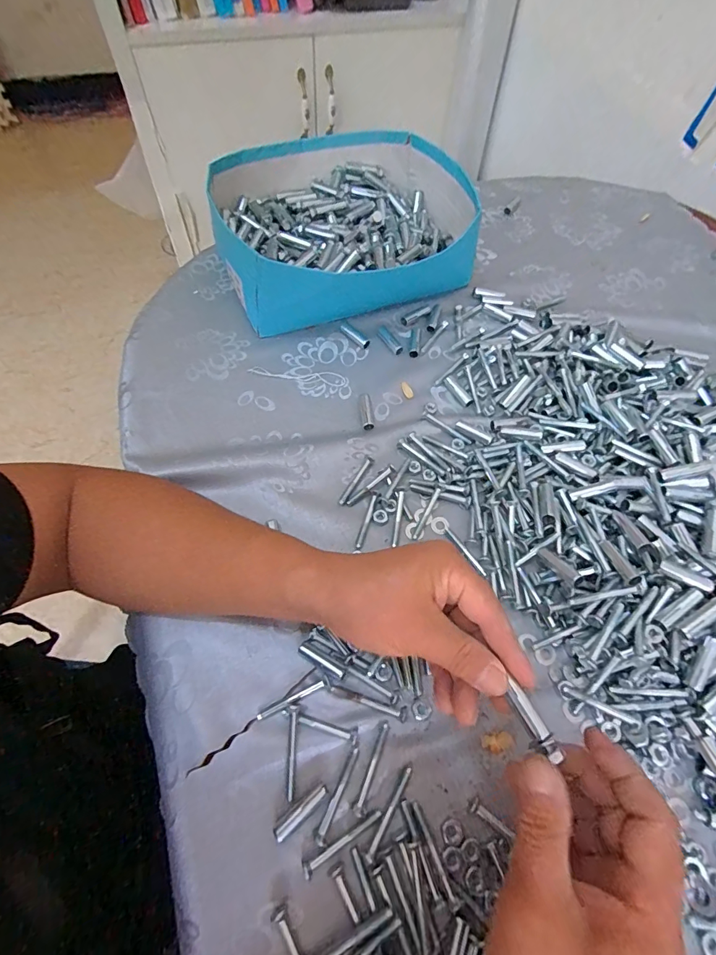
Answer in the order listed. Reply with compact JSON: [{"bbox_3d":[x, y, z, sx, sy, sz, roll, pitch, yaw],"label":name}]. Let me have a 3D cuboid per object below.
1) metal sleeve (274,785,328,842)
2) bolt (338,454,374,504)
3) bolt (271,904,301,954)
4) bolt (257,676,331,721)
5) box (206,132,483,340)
[{"bbox_3d":[-0.036,0.217,0.278,0.040,0.008,0.008,-34,68,-19],"label":"metal sleeve"},{"bbox_3d":[-0.001,0.002,0.400,0.008,0.004,0.056,26,63,12],"label":"bolt"},{"bbox_3d":[-0.034,0.279,0.244,0.009,0.010,0.053,-28,66,-16],"label":"bolt"},{"bbox_3d":[-0.046,0.161,0.311,0.055,0.005,0.009,-19,64,-12],"label":"bolt"},{"bbox_3d":[-0.013,-0.307,0.528,0.300,0.087,0.263,-16,63,-10],"label":"box"}]

